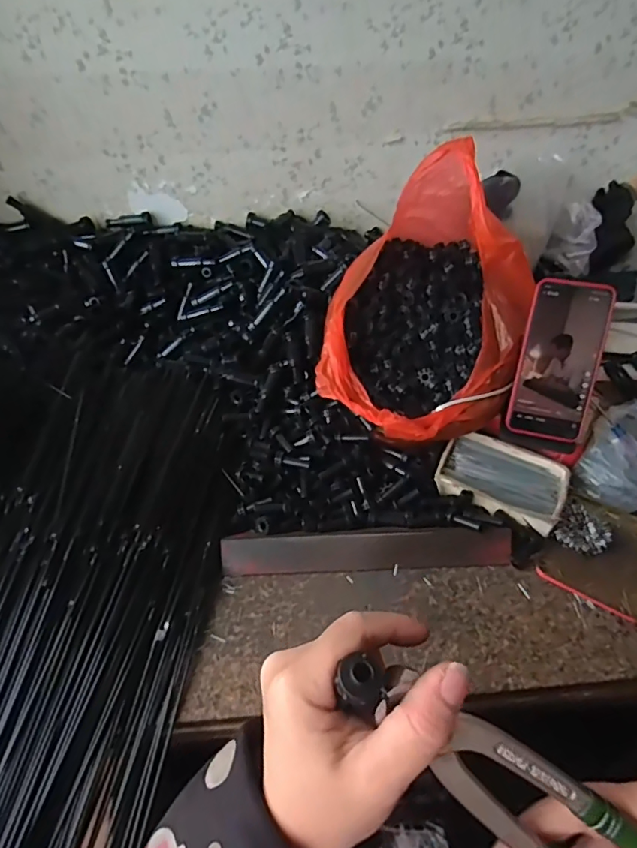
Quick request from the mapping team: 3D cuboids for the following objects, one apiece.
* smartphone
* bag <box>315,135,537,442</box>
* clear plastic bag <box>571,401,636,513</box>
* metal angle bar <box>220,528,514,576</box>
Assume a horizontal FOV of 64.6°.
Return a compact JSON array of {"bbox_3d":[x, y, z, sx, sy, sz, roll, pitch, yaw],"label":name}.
[{"bbox_3d":[0.254,-0.066,0.532,0.078,0.164,0.014,11,9,11],"label":"smartphone"},{"bbox_3d":[0.124,-0.136,0.554,0.203,0.206,0.270,14,48,13],"label":"bag"},{"bbox_3d":[0.349,0.033,0.557,0.089,0.055,0.115,30,53,26],"label":"clear plastic bag"},{"bbox_3d":[0.049,0.125,0.501,0.283,0.022,0.033,-1,46,-1],"label":"metal angle bar"}]

